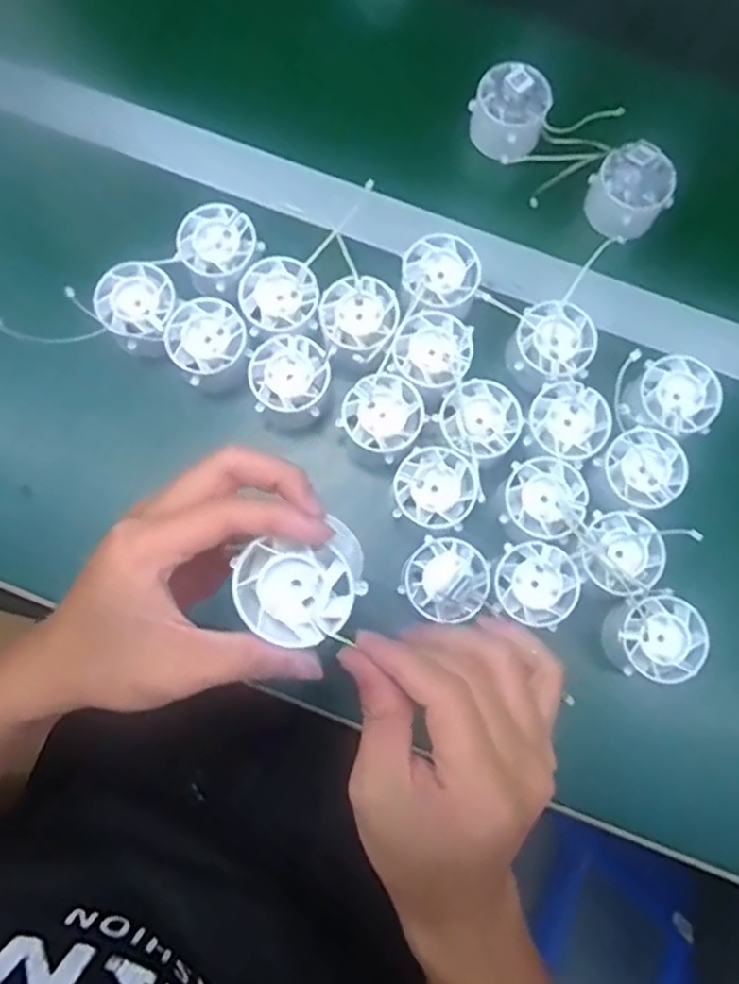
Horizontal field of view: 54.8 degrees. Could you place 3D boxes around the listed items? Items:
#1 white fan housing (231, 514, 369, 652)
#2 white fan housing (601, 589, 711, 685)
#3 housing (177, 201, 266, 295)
[{"bbox_3d":[-0.027,0.039,0.293,0.053,0.023,0.043,-29,77,-10],"label":"white fan housing"},{"bbox_3d":[0.170,0.087,0.425,0.052,0.026,0.050,0,79,-2],"label":"white fan housing"},{"bbox_3d":[-0.099,-0.158,0.456,0.051,0.015,0.046,-43,83,-9],"label":"housing"}]

